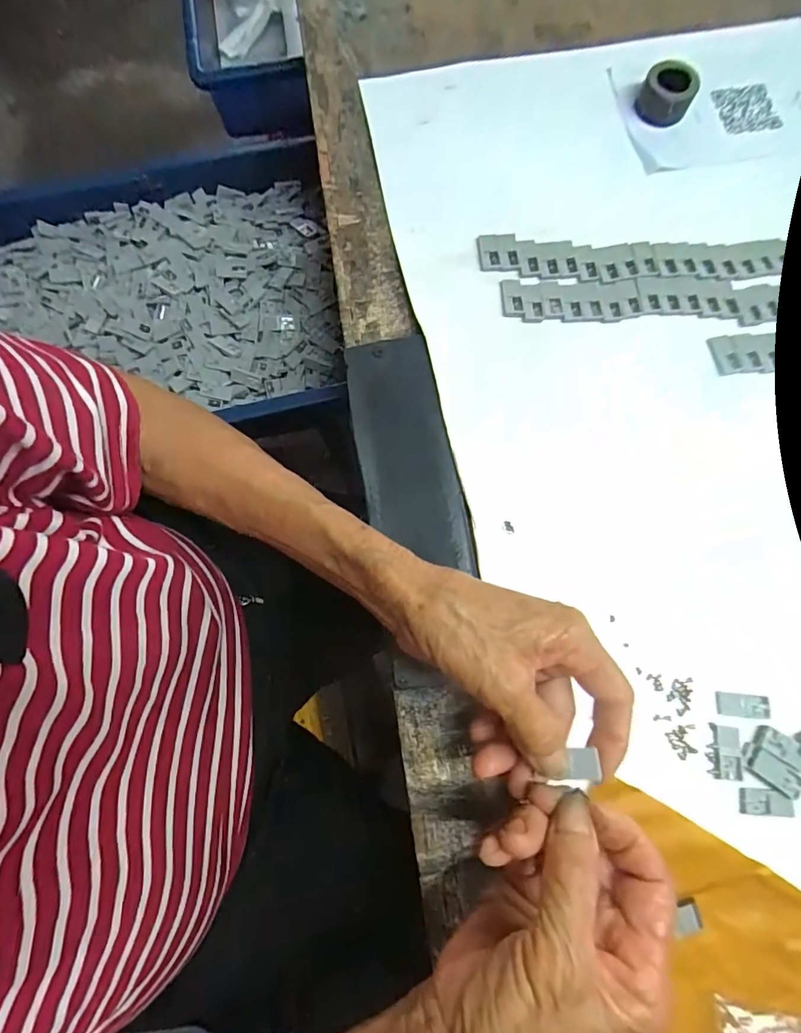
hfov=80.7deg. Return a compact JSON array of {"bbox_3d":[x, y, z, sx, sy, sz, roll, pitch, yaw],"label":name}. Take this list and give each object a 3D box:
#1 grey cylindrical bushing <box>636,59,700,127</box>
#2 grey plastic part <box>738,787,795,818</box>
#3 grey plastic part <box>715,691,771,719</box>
[{"bbox_3d":[0.196,-0.311,0.348,0.036,0.020,0.031,35,81,8],"label":"grey cylindrical bushing"},{"bbox_3d":[0.202,0.158,0.261,0.026,0.005,0.013,1,78,1],"label":"grey plastic part"},{"bbox_3d":[0.197,0.108,0.268,0.029,0.004,0.012,6,78,3],"label":"grey plastic part"}]

